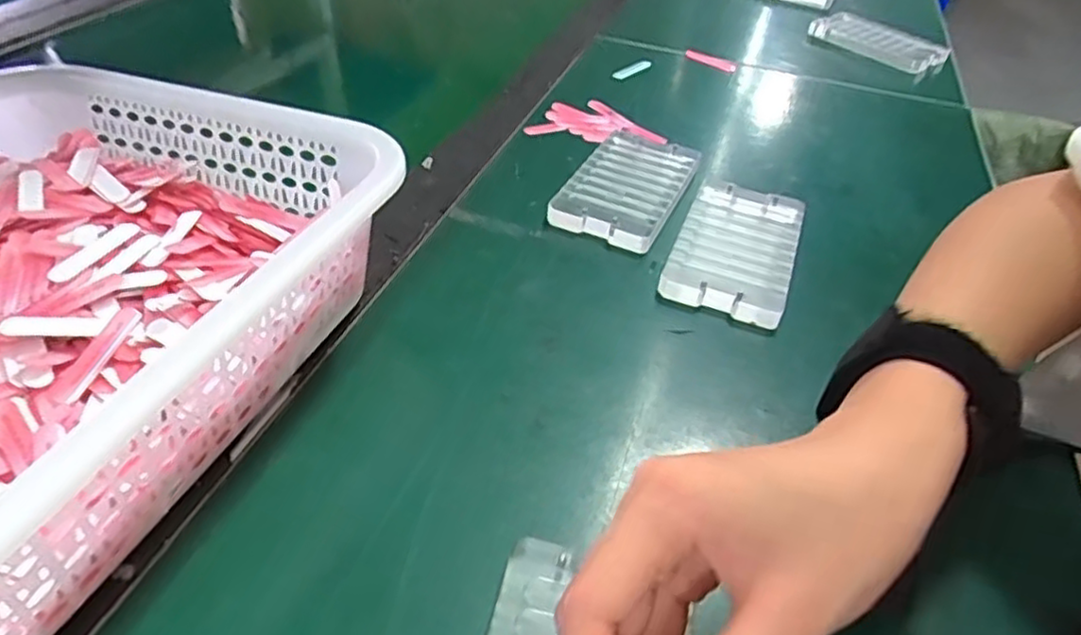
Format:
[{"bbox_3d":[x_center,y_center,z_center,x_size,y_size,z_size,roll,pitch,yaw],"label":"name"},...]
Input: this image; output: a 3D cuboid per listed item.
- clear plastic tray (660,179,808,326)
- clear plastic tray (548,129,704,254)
[{"bbox_3d":[0.117,-0.043,0.402,0.067,0.015,0.114,17,44,14],"label":"clear plastic tray"},{"bbox_3d":[0.059,-0.087,0.444,0.068,0.015,0.112,21,45,17],"label":"clear plastic tray"}]

